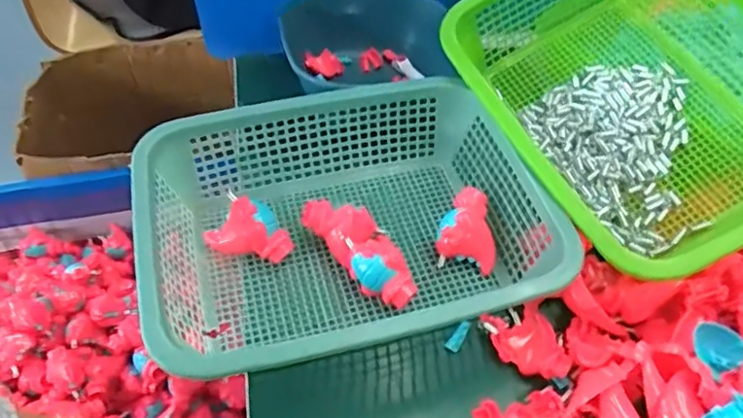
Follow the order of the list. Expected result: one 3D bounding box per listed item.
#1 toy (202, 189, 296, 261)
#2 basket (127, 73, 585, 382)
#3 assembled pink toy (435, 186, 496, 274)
[{"bbox_3d":[-0.118,0.019,0.553,0.082,0.061,0.032,10,49,7],"label":"toy"},{"bbox_3d":[-0.023,0.024,0.543,0.333,0.126,0.257,-12,50,-12],"label":"basket"},{"bbox_3d":[0.096,0.020,0.566,0.056,0.048,0.065,14,49,11],"label":"assembled pink toy"}]

